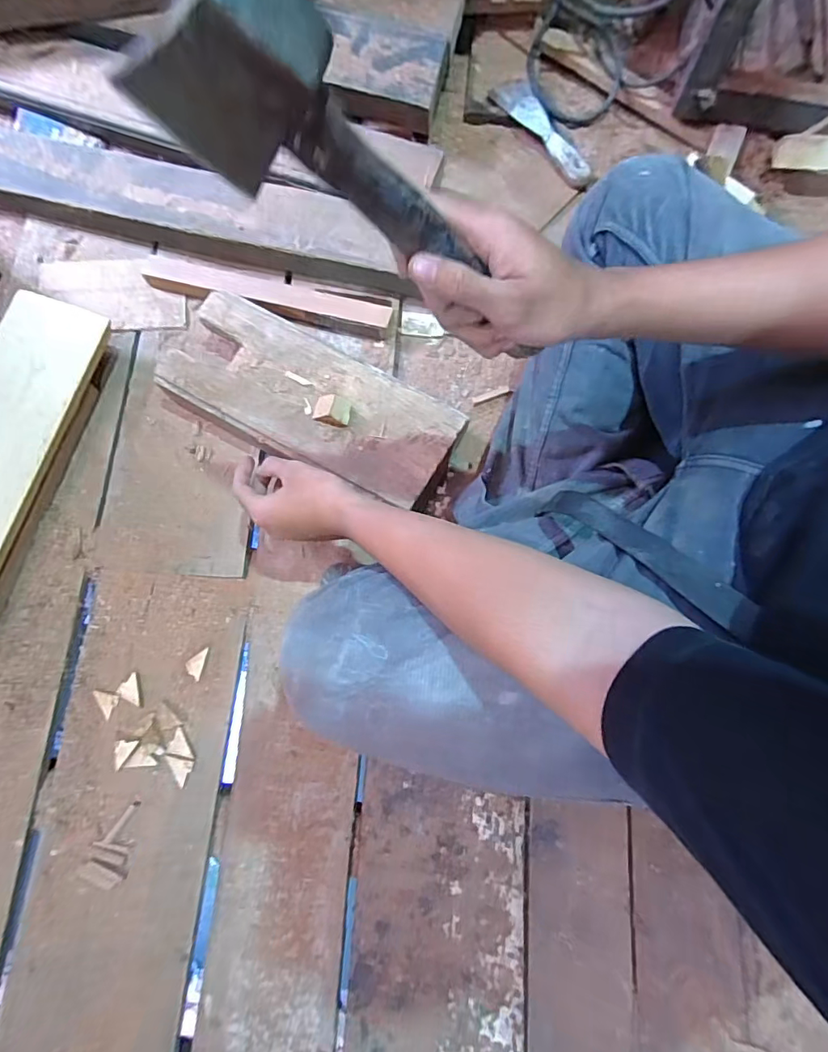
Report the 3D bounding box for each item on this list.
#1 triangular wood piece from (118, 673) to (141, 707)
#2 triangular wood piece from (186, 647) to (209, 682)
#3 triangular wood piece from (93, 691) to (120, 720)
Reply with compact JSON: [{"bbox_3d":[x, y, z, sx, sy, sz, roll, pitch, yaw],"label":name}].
[{"bbox_3d":[-0.314,0.183,0.549,0.022,0.006,0.036,-18,78,-4],"label":"triangular wood piece"},{"bbox_3d":[-0.246,0.155,0.561,0.020,0.005,0.035,7,77,1],"label":"triangular wood piece"},{"bbox_3d":[-0.341,0.193,0.552,0.022,0.004,0.034,-36,80,-8],"label":"triangular wood piece"}]

